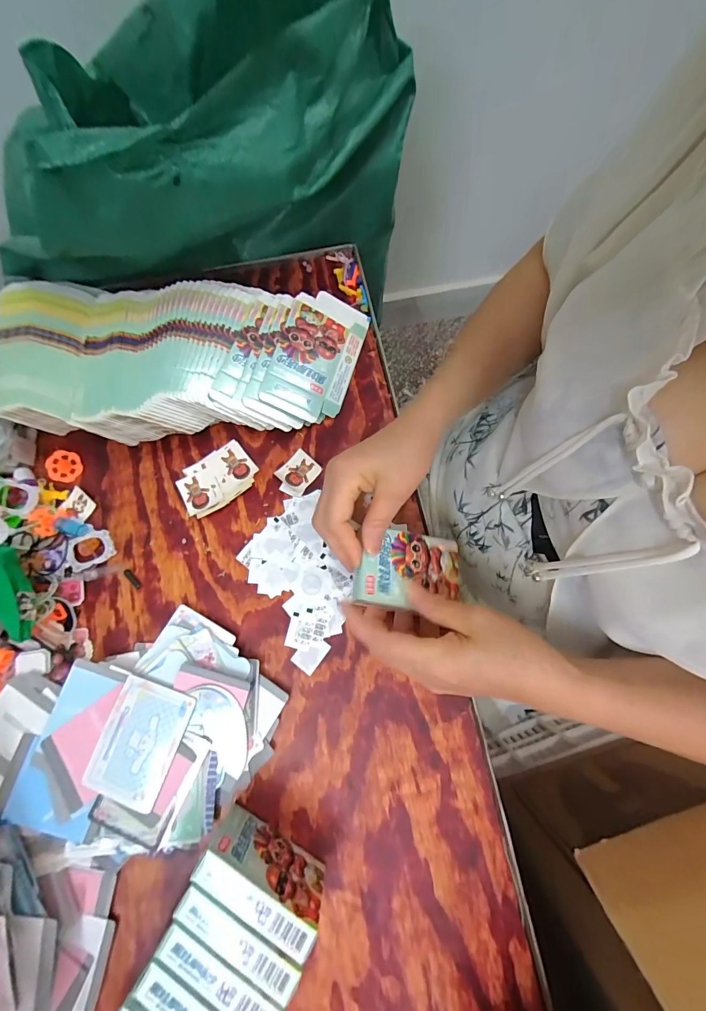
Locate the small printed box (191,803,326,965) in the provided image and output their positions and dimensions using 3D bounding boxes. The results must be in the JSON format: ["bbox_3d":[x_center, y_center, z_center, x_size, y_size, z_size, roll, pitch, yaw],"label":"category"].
[{"bbox_3d":[-0.067,0.276,0.288,0.090,0.066,0.024,30,78,6],"label":"small printed box"}]

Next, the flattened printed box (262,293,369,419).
[{"bbox_3d":[-0.038,-0.161,0.409,0.081,0.005,0.145,22,77,-21],"label":"flattened printed box"}]

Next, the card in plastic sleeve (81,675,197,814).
[{"bbox_3d":[-0.177,0.195,0.317,0.063,0.004,0.088,19,77,3],"label":"card in plastic sleeve"}]

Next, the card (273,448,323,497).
[{"bbox_3d":[-0.058,-0.033,0.392,0.036,0.006,0.043,41,80,13],"label":"card"}]

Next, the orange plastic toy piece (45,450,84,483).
[{"bbox_3d":[-0.299,-0.041,0.394,0.031,0.007,0.031,8,76,1],"label":"orange plastic toy piece"}]

